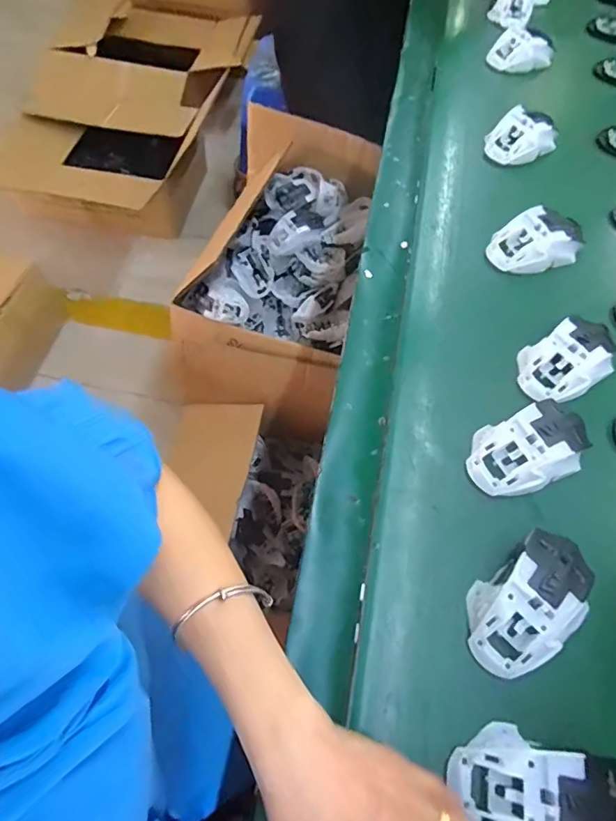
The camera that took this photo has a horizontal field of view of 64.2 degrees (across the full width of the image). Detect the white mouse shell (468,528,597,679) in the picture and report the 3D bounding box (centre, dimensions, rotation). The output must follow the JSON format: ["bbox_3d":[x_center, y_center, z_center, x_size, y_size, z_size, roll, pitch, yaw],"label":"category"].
[{"bbox_3d":[0.166,0.140,0.364,0.112,0.029,0.062,-37,70,-19],"label":"white mouse shell"}]

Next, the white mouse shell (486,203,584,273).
[{"bbox_3d":[0.254,-0.188,0.546,0.102,0.037,0.066,-17,64,-11],"label":"white mouse shell"}]

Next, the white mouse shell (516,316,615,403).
[{"bbox_3d":[0.249,-0.049,0.469,0.097,0.030,0.062,-25,66,-15],"label":"white mouse shell"}]

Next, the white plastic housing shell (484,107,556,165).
[{"bbox_3d":[0.275,-0.352,0.633,0.095,0.038,0.062,-34,69,-18],"label":"white plastic housing shell"}]

